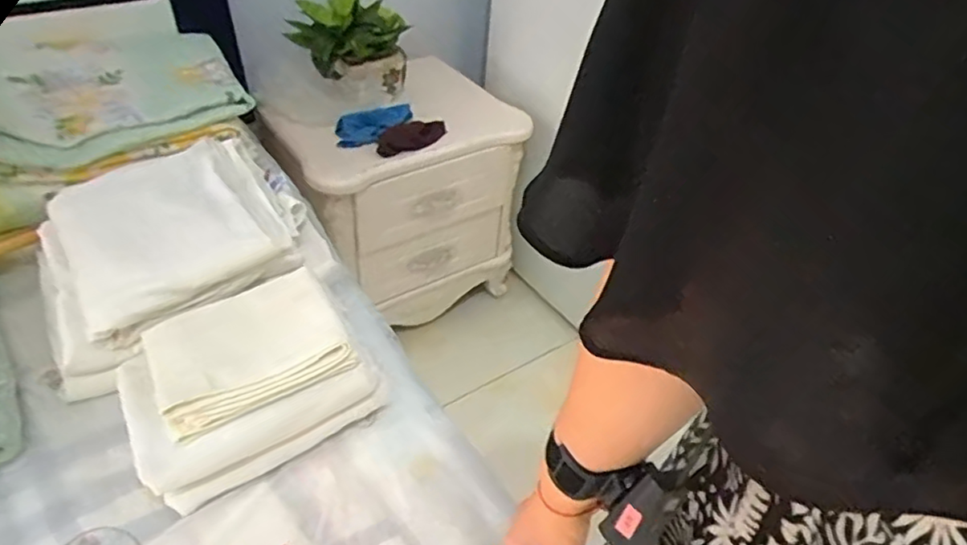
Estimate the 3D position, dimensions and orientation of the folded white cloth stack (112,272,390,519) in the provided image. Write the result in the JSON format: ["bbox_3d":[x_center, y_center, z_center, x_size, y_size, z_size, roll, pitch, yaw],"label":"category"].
[{"bbox_3d":[-0.247,0.105,0.658,0.224,0.104,0.190,-20,47,-29],"label":"folded white cloth stack"}]

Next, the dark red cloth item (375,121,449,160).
[{"bbox_3d":[-0.131,-0.249,1.155,0.076,0.029,0.168,30,45,25],"label":"dark red cloth item"}]

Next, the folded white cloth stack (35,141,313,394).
[{"bbox_3d":[-0.376,-0.040,0.762,0.282,0.126,0.237,-21,47,-27],"label":"folded white cloth stack"}]

